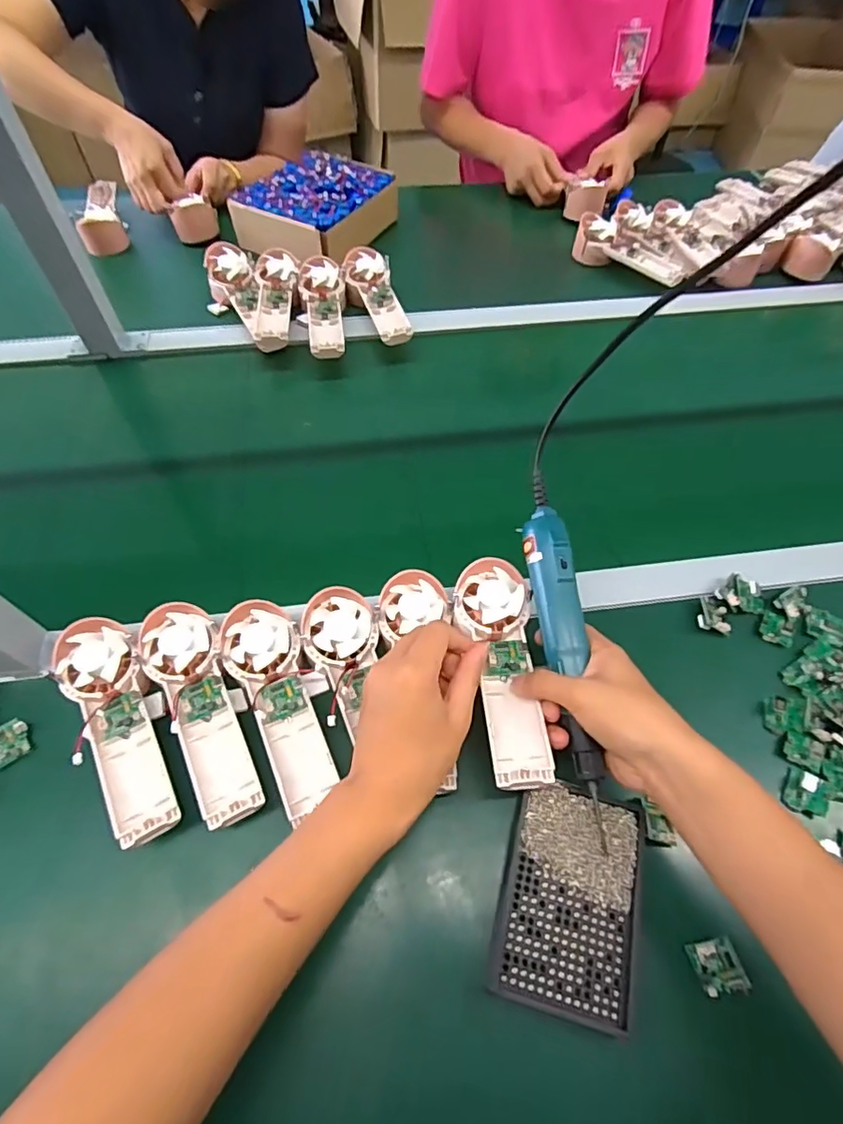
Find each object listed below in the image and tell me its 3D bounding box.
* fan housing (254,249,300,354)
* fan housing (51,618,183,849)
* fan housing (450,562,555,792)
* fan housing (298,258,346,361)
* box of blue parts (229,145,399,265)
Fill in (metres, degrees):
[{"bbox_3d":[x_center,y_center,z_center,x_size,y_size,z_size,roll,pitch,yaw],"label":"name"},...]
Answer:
[{"bbox_3d":[-0.195,-0.361,0.725,0.055,0.031,0.175,-4,57,-4],"label":"fan housing"},{"bbox_3d":[-0.232,0.126,0.418,0.061,0.043,0.179,-30,63,-19],"label":"fan housing"},{"bbox_3d":[0.063,0.081,0.420,0.058,0.024,0.174,-4,62,-4],"label":"fan housing"},{"bbox_3d":[-0.129,-0.340,0.714,0.057,0.030,0.184,-8,58,-6],"label":"fan housing"},{"bbox_3d":[-0.157,-0.542,0.821,0.175,0.056,0.222,28,61,16],"label":"box of blue parts"}]

